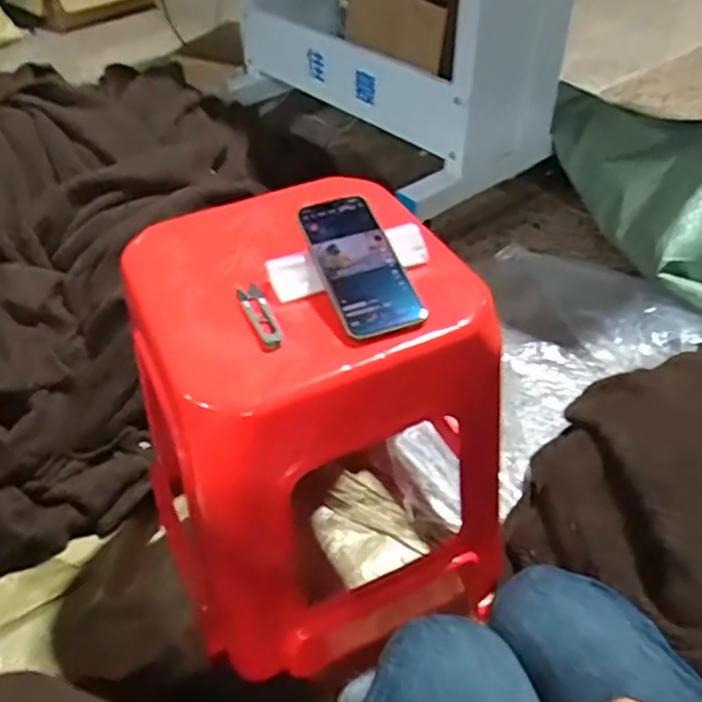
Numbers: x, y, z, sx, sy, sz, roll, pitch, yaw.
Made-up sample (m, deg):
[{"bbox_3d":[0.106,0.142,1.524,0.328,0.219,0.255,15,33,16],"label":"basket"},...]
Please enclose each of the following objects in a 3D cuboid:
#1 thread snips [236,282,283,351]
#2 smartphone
[{"bbox_3d":[-0.082,-0.032,0.600,0.022,0.005,0.089,-18,47,-17],"label":"thread snips"},{"bbox_3d":[0.006,-0.082,0.610,0.073,0.010,0.160,-18,62,-15],"label":"smartphone"}]

